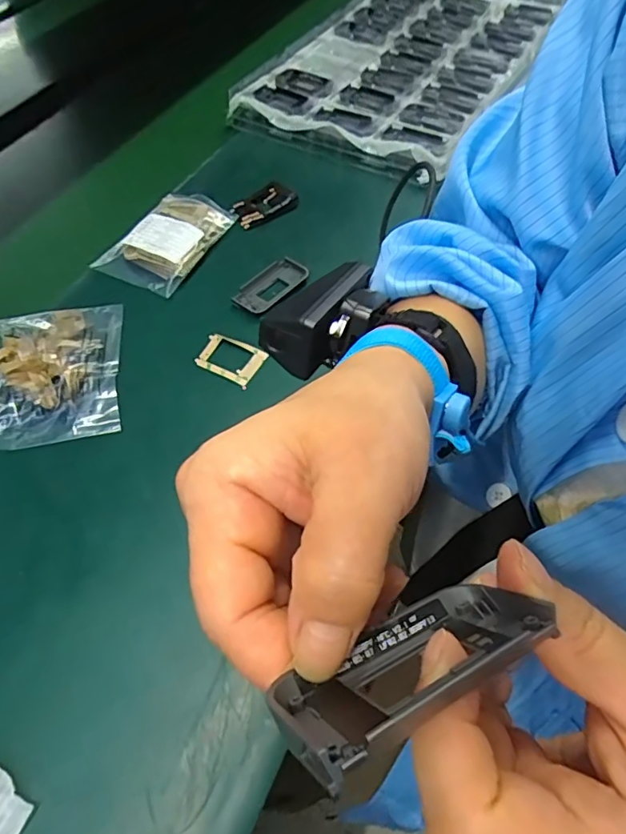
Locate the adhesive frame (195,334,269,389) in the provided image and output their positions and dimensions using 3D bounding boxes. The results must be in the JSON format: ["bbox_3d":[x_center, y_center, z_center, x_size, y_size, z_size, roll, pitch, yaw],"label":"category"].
[{"bbox_3d":[-0.071,-0.052,0.442,0.053,0.004,0.040,22,59,17],"label":"adhesive frame"}]

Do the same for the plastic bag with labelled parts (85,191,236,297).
[{"bbox_3d":[-0.146,-0.182,0.516,0.085,0.015,0.131,20,59,16],"label":"plastic bag with labelled parts"}]

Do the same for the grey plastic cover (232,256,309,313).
[{"bbox_3d":[-0.041,-0.127,0.489,0.039,0.008,0.074,37,65,25],"label":"grey plastic cover"}]

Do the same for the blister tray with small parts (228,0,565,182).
[{"bbox_3d":[0.153,-0.523,0.737,0.303,0.044,0.562,23,60,18],"label":"blister tray with small parts"}]

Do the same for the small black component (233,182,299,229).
[{"bbox_3d":[-0.053,-0.231,0.556,0.074,0.005,0.046,-35,60,-19],"label":"small black component"}]

